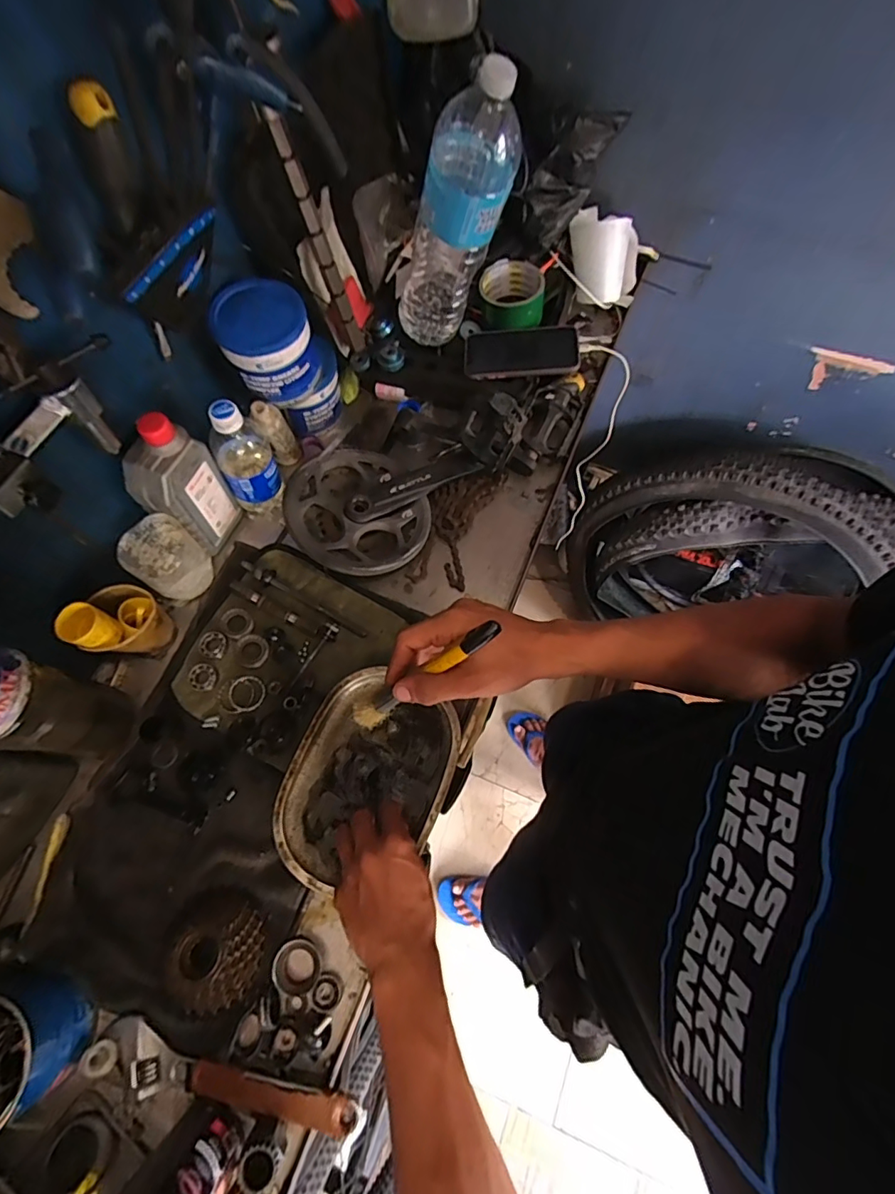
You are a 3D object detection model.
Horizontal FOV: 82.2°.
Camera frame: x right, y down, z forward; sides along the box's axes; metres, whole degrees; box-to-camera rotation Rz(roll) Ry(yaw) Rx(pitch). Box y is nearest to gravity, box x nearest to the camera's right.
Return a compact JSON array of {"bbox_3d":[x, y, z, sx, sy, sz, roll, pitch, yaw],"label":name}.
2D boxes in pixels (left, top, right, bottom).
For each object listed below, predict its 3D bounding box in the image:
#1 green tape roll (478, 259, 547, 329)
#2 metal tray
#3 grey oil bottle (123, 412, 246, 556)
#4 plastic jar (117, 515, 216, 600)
[{"bbox_3d":[0.087,-0.412,0.707,0.084,0.050,0.085,-3,68,-2],"label":"green tape roll"},{"bbox_3d":[-0.083,0.190,0.528,0.151,0.025,0.203,24,70,8],"label":"metal tray"},{"bbox_3d":[-0.295,-0.122,0.574,0.051,0.172,0.079,24,70,9],"label":"grey oil bottle"},{"bbox_3d":[-0.315,-0.039,0.588,0.062,0.089,0.070,37,72,13],"label":"plastic jar"}]

